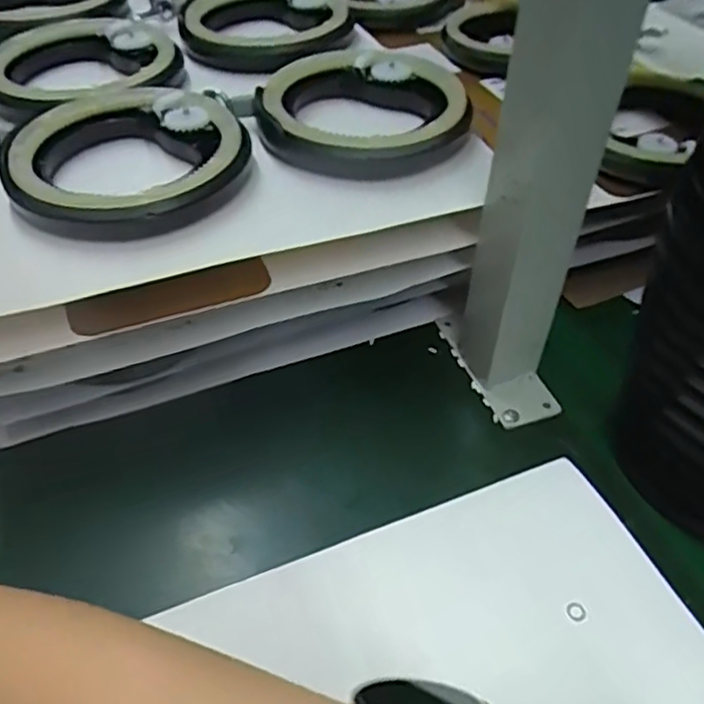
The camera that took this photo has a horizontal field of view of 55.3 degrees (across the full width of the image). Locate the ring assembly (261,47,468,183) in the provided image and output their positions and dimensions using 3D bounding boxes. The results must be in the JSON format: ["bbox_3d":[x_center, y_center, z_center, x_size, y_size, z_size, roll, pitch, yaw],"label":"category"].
[{"bbox_3d":[0.005,-0.150,0.412,0.121,0.030,0.117,-7,44,-10],"label":"ring assembly"}]

